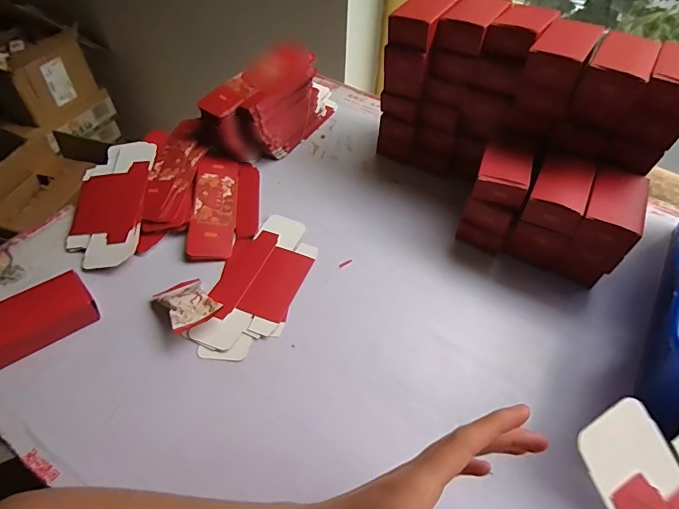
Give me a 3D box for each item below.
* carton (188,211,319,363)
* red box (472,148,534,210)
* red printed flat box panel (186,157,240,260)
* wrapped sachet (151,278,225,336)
[{"bbox_3d":[-0.085,0.027,0.449,0.091,0.008,0.184,11,51,7],"label":"carton"},{"bbox_3d":[0.177,-0.084,0.451,0.050,0.029,0.058,18,52,12],"label":"red box"},{"bbox_3d":[-0.155,-0.062,0.519,0.051,0.006,0.159,6,53,-16],"label":"red printed flat box panel"},{"bbox_3d":[-0.154,0.047,0.419,0.047,0.023,0.061,-31,58,-25],"label":"wrapped sachet"}]

